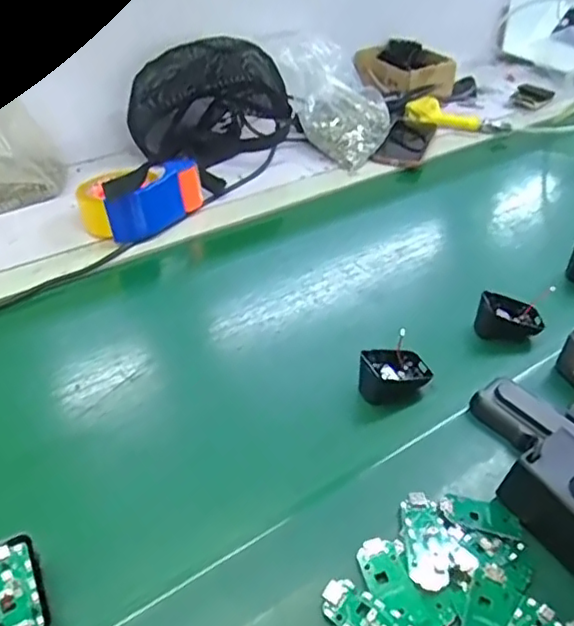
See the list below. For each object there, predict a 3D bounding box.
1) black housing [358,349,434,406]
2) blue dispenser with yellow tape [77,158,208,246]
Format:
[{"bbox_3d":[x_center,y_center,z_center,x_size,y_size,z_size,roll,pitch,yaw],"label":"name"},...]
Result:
[{"bbox_3d":[0.103,0.060,0.591,0.066,0.035,0.043,-8,41,-13],"label":"black housing"},{"bbox_3d":[-0.184,-0.149,0.792,0.072,0.068,0.151,34,48,32],"label":"blue dispenser with yellow tape"}]

